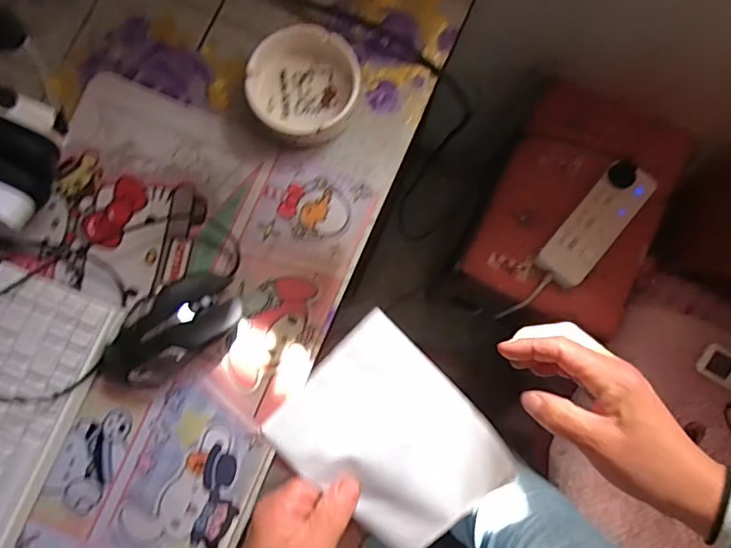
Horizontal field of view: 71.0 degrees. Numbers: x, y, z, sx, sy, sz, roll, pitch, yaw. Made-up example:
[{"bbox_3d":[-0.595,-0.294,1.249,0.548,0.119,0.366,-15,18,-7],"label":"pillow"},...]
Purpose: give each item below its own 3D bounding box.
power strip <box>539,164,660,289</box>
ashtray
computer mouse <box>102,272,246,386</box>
[{"bbox_3d":[0.326,-0.072,0.726,0.071,0.040,0.195,41,84,5],"label":"power strip"},{"bbox_3d":[-0.056,-0.170,0.468,0.097,0.035,0.098,0,82,-3],"label":"ashtray"},{"bbox_3d":[-0.168,0.049,0.434,0.127,0.038,0.075,-23,84,-6],"label":"computer mouse"}]

